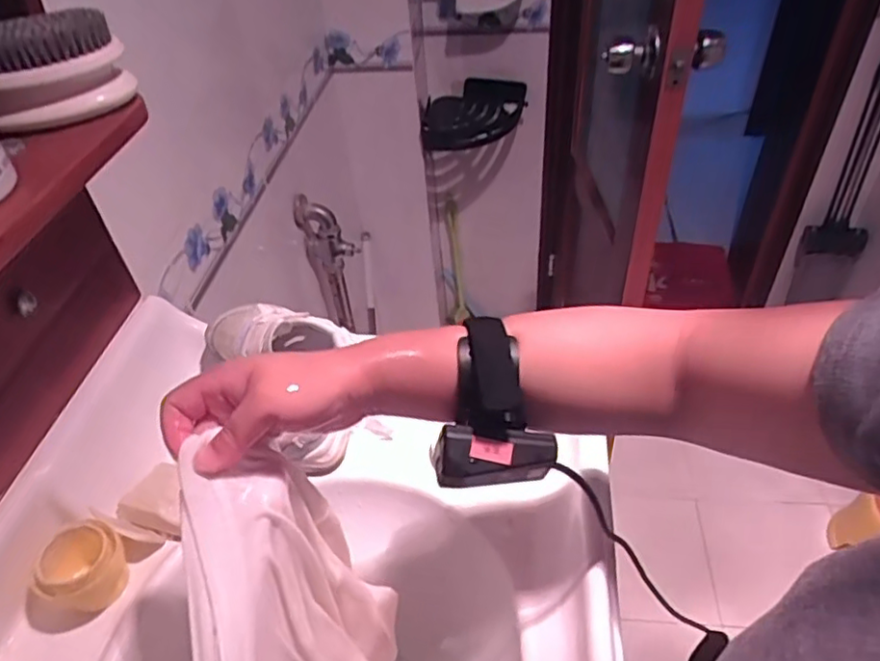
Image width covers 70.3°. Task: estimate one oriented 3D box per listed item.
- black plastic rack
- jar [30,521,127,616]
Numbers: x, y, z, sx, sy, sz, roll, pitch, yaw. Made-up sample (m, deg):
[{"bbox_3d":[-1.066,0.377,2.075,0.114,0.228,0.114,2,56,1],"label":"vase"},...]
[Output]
[{"bbox_3d":[0.072,-0.455,1.319,0.196,0.094,0.153,6,44,11],"label":"black plastic rack"},{"bbox_3d":[-0.274,0.183,0.481,0.062,0.053,0.060,22,49,26],"label":"jar"}]

